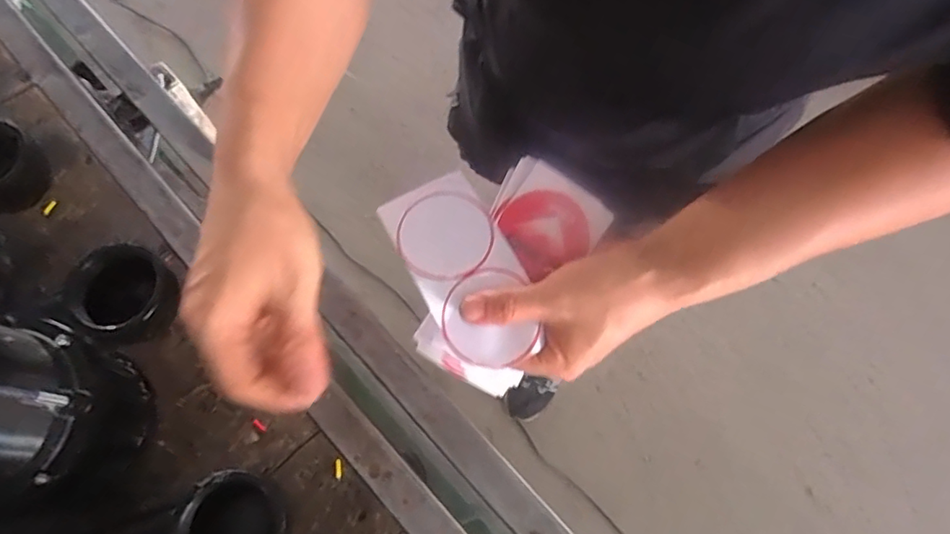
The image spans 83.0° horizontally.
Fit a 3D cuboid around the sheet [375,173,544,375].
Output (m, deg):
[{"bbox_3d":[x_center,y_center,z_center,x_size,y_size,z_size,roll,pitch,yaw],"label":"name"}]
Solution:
[{"bbox_3d":[-0.009,0.003,0.375,0.070,0.016,0.138,-23,77,-10],"label":"sheet"}]

